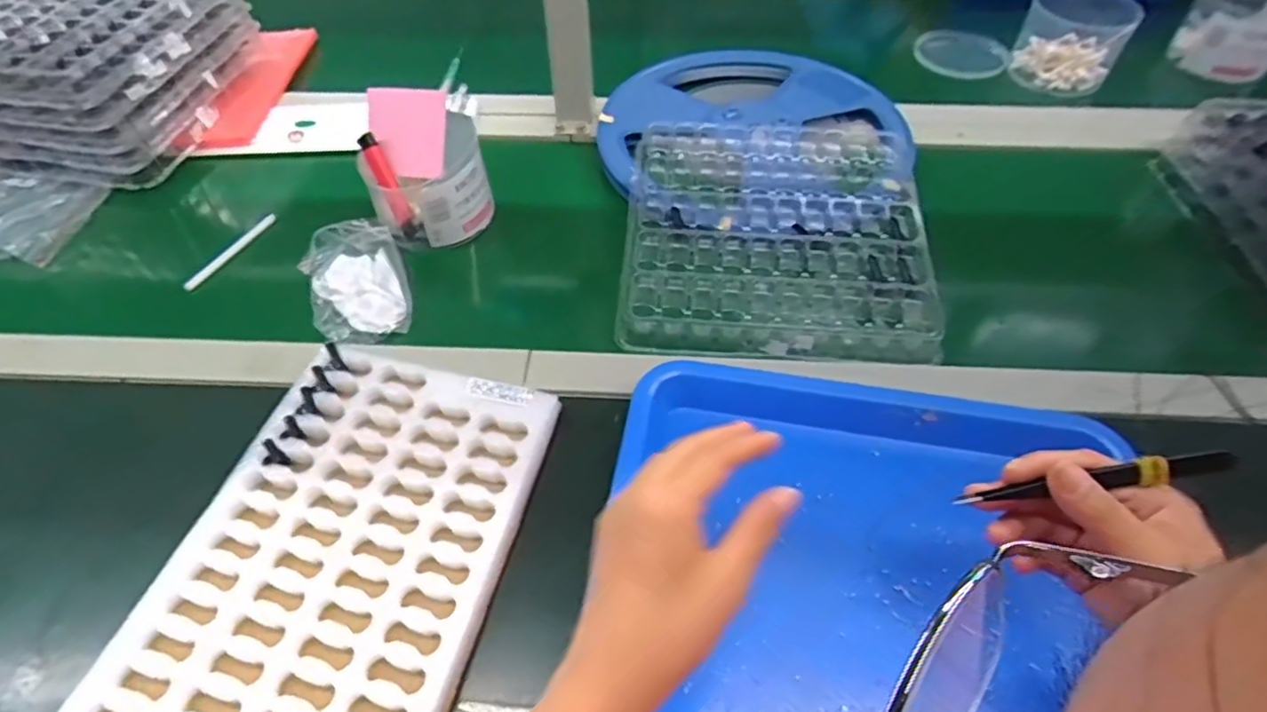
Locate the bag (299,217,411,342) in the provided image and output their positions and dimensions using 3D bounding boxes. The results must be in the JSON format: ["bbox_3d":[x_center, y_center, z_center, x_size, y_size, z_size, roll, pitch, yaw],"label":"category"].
[{"bbox_3d":[-0.236,-0.065,0.562,0.078,0.033,0.123,-21,54,-15],"label":"bag"}]

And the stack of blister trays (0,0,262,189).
[{"bbox_3d":[-0.599,-0.317,0.713,0.276,0.110,0.255,6,52,5],"label":"stack of blister trays"}]

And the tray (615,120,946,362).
[{"bbox_3d":[0.126,-0.126,0.598,0.258,0.030,0.283,3,51,3],"label":"tray"}]

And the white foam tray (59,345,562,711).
[{"bbox_3d":[-0.179,0.120,0.422,0.192,0.035,0.275,11,52,9],"label":"white foam tray"}]

